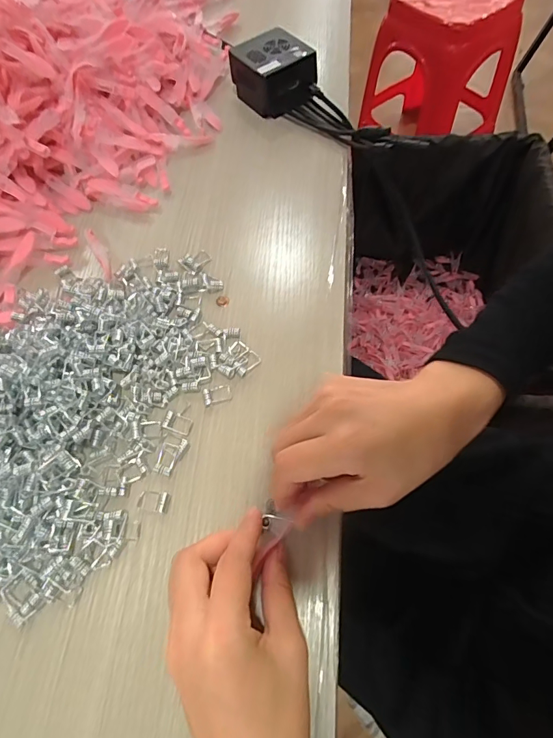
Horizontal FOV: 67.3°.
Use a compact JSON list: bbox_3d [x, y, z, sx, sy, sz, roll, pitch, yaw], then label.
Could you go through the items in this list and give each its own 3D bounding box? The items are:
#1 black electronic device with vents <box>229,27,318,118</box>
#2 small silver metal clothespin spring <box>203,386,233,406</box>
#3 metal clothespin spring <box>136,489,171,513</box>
[{"bbox_3d":[-0.003,-0.341,0.480,0.073,0.051,0.086,-32,67,-13],"label":"black electronic device with vents"},{"bbox_3d":[-0.047,0.020,0.327,0.023,0.004,0.014,-16,65,-6],"label":"small silver metal clothespin spring"},{"bbox_3d":[-0.087,0.092,0.292,0.022,0.006,0.013,8,65,6],"label":"metal clothespin spring"}]

